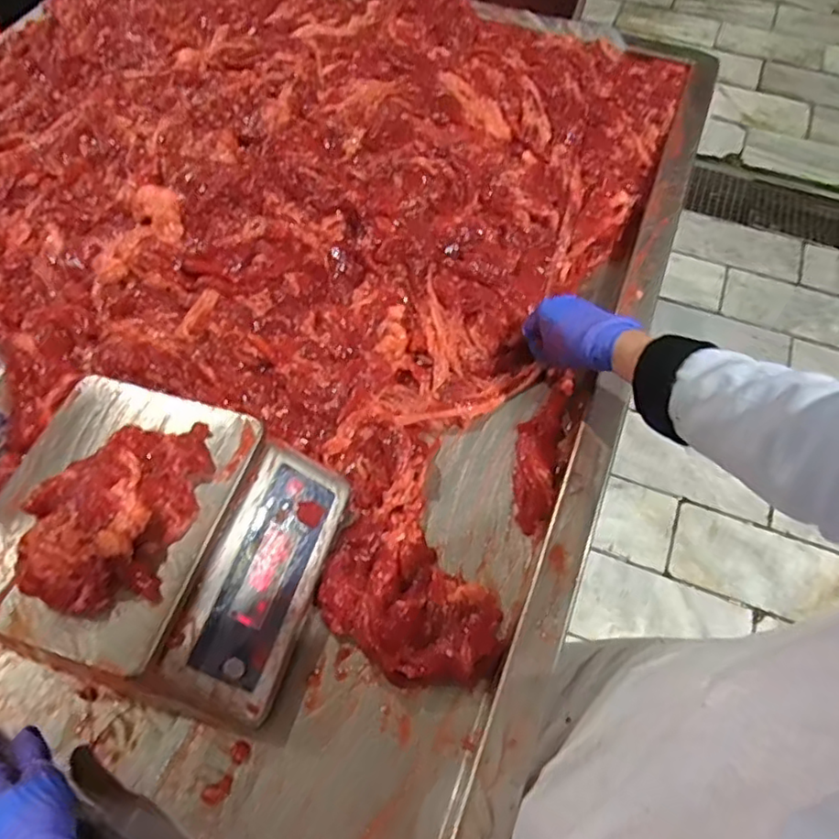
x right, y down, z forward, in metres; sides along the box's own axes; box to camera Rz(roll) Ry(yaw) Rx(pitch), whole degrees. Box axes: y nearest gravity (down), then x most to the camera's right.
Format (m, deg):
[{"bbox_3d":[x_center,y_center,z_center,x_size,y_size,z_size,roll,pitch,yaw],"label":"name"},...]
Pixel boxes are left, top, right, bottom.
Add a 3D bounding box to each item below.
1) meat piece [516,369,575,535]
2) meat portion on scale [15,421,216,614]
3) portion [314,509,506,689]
[{"bbox_3d":[0.123,0.026,0.635,0.045,0.030,0.178,15,63,8],"label":"meat piece"},{"bbox_3d":[-0.241,0.062,0.486,0.119,0.042,0.170,11,62,6],"label":"meat portion on scale"},{"bbox_3d":[-0.011,0.160,0.551,0.172,0.038,0.114,40,68,19],"label":"portion"}]

